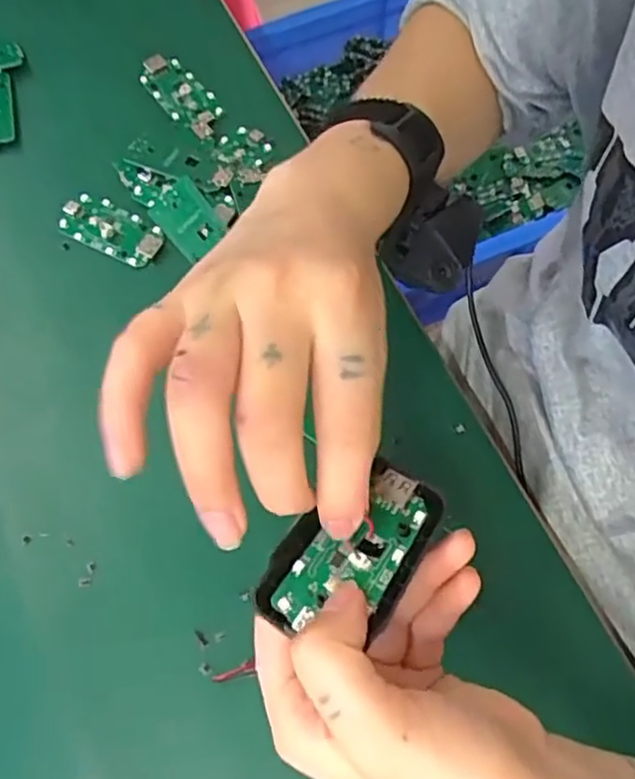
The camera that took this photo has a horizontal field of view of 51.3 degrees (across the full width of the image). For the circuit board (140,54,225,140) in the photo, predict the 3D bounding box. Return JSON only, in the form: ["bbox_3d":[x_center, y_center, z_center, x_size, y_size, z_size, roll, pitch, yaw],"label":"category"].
[{"bbox_3d":[-0.086,-0.190,0.429,0.030,0.010,0.070,-38,75,-12],"label":"circuit board"}]

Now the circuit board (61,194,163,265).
[{"bbox_3d":[-0.122,-0.096,0.391,0.063,0.004,0.031,28,73,10],"label":"circuit board"}]

